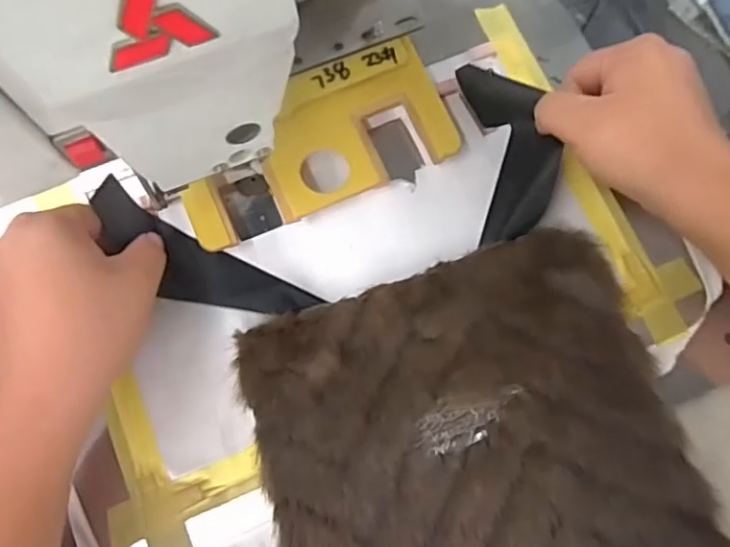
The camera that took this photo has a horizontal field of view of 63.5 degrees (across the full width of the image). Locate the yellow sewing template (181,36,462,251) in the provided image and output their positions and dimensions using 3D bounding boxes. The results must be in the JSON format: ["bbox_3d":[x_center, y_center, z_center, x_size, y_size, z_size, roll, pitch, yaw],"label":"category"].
[{"bbox_3d":[-0.034,-0.087,0.391,0.181,0.014,0.089,-23,82,-8],"label":"yellow sewing template"}]

